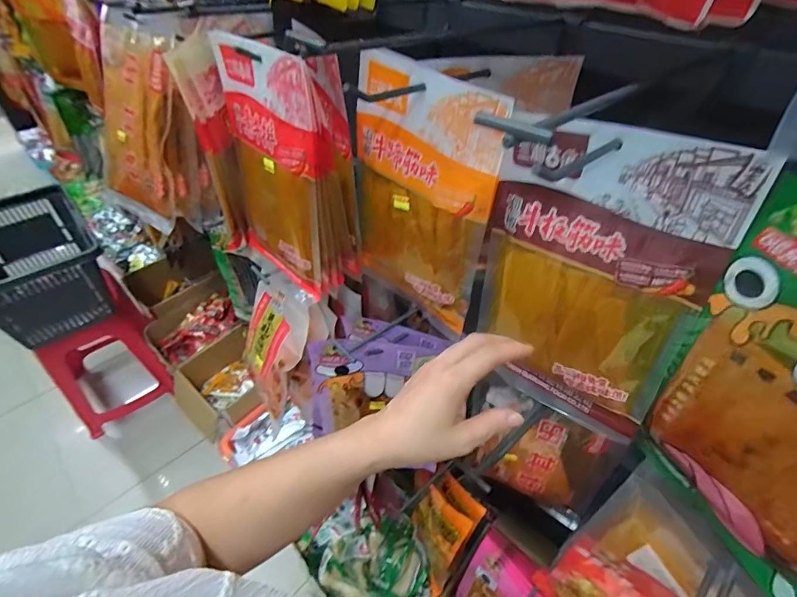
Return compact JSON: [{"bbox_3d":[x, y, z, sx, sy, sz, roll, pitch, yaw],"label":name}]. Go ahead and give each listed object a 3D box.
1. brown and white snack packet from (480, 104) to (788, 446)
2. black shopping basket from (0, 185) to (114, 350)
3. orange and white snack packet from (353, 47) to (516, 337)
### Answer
[{"bbox_3d":[0.147,-0.008,0.343,0.175,0.253,0.028,35,54,30],"label":"brown and white snack packet"},{"bbox_3d":[-1.036,-0.094,1.176,0.318,0.248,0.445,-32,53,-28],"label":"black shopping basket"},{"bbox_3d":[0.018,-0.092,0.419,0.027,0.245,0.164,-34,54,-30],"label":"orange and white snack packet"}]

